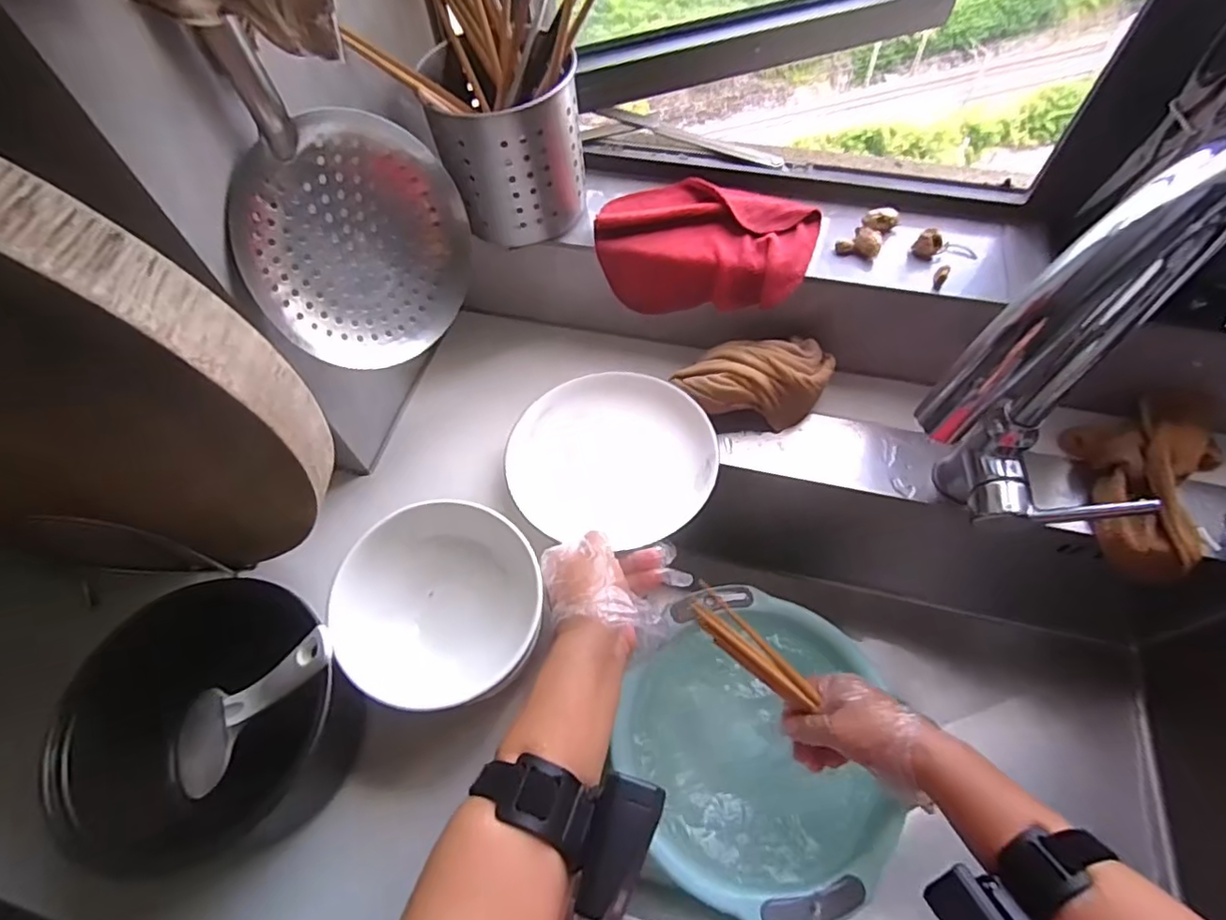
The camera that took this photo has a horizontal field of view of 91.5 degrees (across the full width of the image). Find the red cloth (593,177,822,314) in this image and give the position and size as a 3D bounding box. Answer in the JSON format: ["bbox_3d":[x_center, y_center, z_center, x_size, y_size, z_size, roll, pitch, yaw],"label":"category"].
[{"bbox_3d":[0.084,-0.197,0.563,0.189,0.072,0.104,21,62,12],"label":"red cloth"}]

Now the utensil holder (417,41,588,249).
[{"bbox_3d":[-0.088,-0.275,0.523,0.120,0.125,0.121,-6,60,-3],"label":"utensil holder"}]

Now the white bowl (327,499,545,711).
[{"bbox_3d":[-0.116,0.100,0.414,0.132,0.057,0.127,0,60,0],"label":"white bowl"}]

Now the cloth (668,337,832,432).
[{"bbox_3d":[0.132,-0.072,0.560,0.138,0.067,0.064,-2,60,0],"label":"cloth"}]

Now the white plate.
[{"bbox_3d":[-0.002,-0.005,0.529,0.180,0.030,0.164,0,60,0],"label":"white plate"}]

